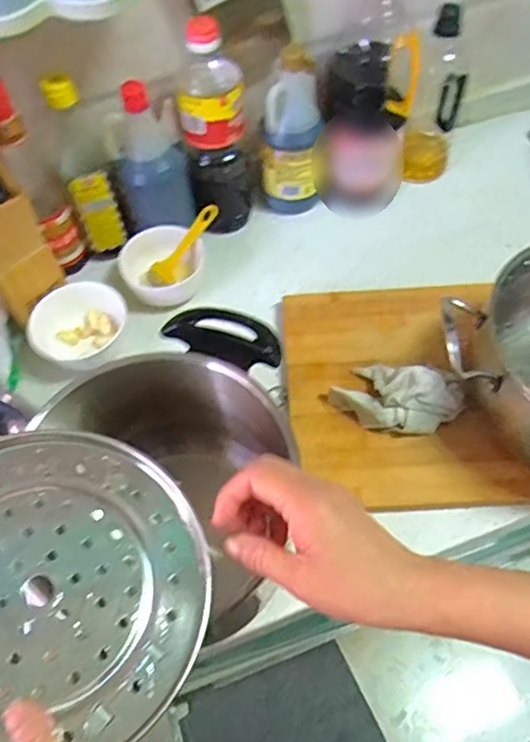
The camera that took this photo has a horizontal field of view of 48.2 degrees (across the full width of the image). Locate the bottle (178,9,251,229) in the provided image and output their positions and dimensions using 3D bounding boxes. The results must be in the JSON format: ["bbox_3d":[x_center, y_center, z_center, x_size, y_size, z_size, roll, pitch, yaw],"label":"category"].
[{"bbox_3d":[-0.060,-0.291,0.737,0.082,0.262,0.067,-8,58,-3],"label":"bottle"}]

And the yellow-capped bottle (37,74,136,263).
[{"bbox_3d":[-0.223,-0.250,0.734,0.073,0.233,0.082,-25,60,-13],"label":"yellow-capped bottle"}]

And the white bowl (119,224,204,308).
[{"bbox_3d":[-0.124,-0.138,0.752,0.089,0.054,0.104,22,61,15],"label":"white bowl"}]

